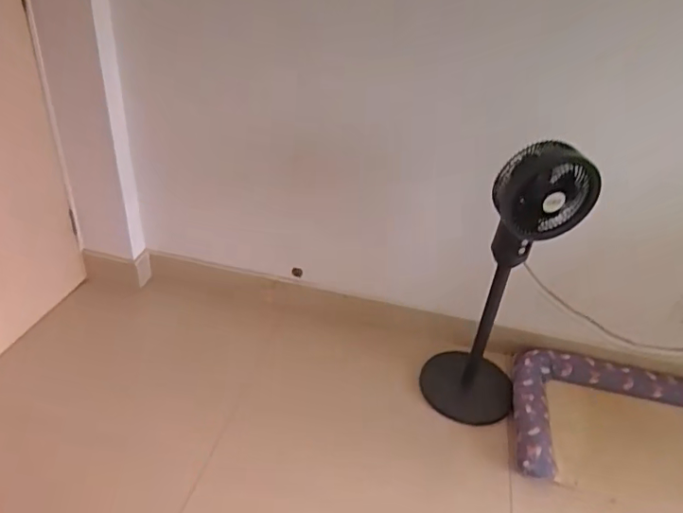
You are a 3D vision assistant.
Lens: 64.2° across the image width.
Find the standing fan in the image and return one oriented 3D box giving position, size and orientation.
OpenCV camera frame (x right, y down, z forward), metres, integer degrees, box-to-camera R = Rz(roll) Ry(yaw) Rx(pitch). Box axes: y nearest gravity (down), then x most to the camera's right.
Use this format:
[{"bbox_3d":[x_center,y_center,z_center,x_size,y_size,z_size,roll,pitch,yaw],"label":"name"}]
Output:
[{"bbox_3d":[0.410,0.091,1.429,0.271,0.836,0.231,22,37,23],"label":"standing fan"}]

